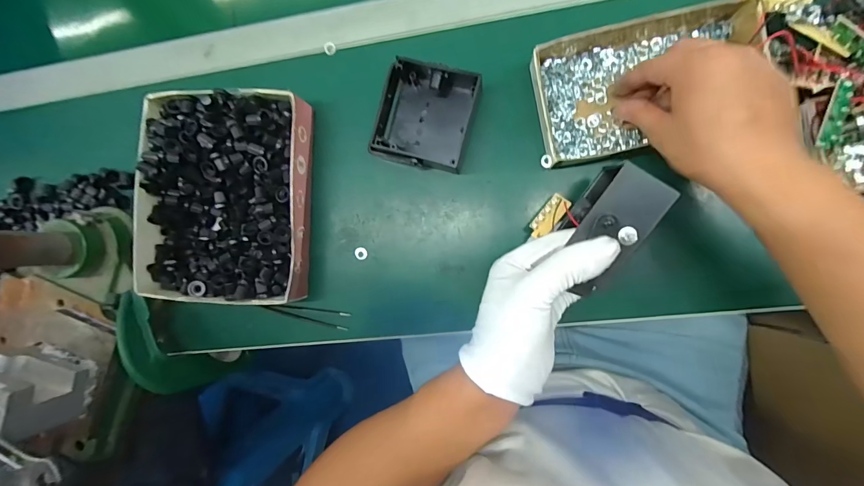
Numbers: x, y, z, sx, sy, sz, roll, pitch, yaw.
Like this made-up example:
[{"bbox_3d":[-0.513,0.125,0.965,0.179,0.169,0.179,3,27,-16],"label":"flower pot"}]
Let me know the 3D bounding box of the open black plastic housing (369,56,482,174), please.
[{"bbox_3d":[-0.007,-0.122,0.372,0.094,0.034,0.101,11,90,9],"label":"open black plastic housing"}]

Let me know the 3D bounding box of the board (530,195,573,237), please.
[{"bbox_3d":[0.105,-0.024,0.349,0.017,0.008,0.046,40,80,6],"label":"board"}]

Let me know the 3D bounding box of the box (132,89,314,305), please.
[{"bbox_3d":[-0.206,-0.045,0.394,0.162,0.054,0.199,3,89,9],"label":"box"}]

